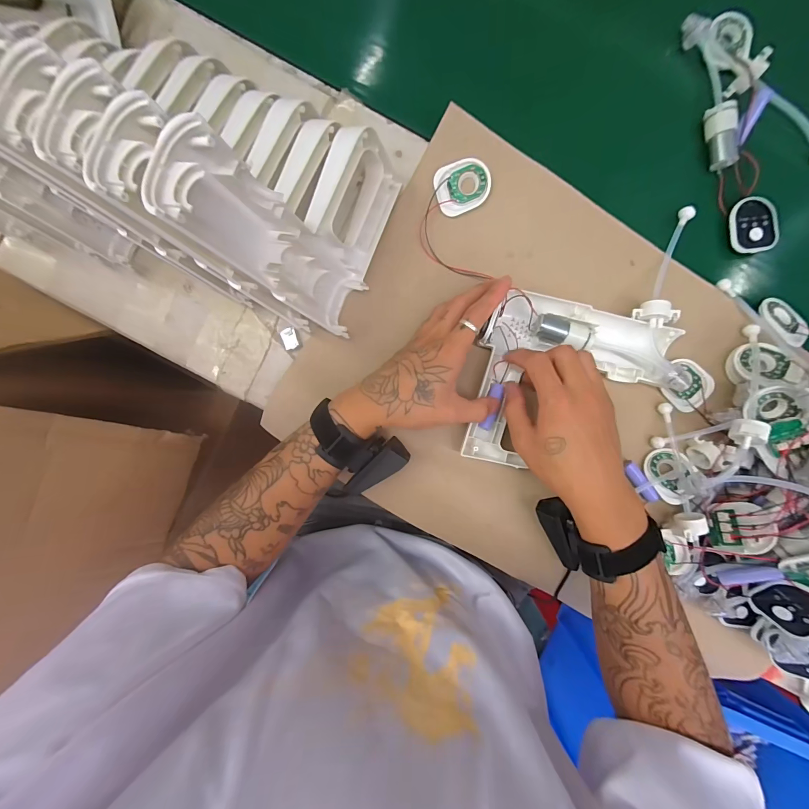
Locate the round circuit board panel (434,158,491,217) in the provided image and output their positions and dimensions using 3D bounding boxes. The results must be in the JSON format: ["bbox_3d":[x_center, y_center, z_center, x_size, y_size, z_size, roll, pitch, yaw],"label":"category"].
[{"bbox_3d":[0.063,-0.234,0.376,0.056,0.004,0.049,-18,105,11],"label":"round circuit board panel"}]

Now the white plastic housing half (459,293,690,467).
[{"bbox_3d":[0.175,-0.020,0.377,0.198,0.048,0.180,8,92,-1],"label":"white plastic housing half"}]

